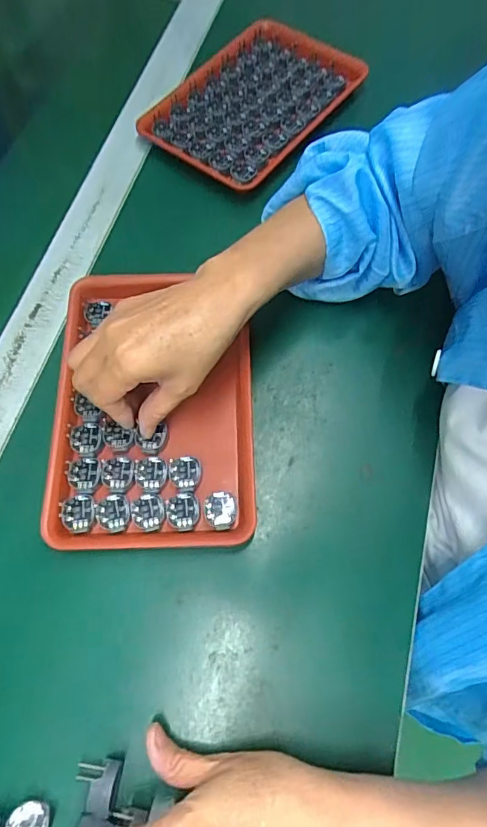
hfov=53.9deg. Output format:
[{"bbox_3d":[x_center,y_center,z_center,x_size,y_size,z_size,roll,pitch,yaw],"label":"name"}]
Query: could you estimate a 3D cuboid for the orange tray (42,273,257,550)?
[{"bbox_3d":[-0.072,-0.007,0.391,0.156,0.044,0.224,-2,68,0],"label":"orange tray"}]

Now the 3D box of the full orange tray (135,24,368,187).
[{"bbox_3d":[0.013,-0.342,0.527,0.155,0.031,0.230,36,72,14],"label":"full orange tray"}]

